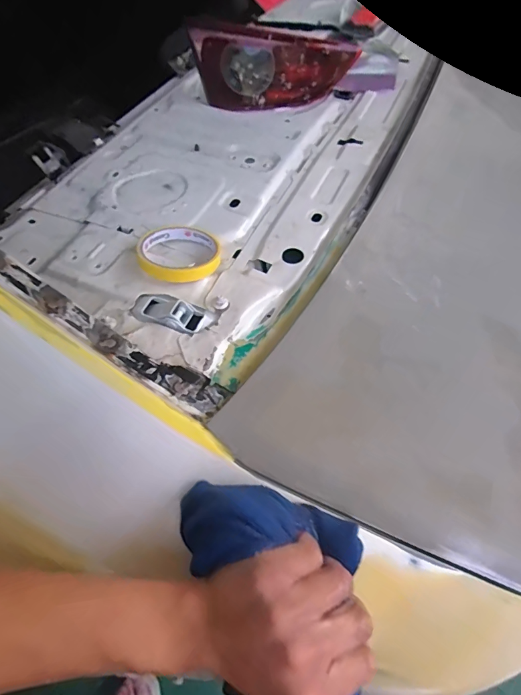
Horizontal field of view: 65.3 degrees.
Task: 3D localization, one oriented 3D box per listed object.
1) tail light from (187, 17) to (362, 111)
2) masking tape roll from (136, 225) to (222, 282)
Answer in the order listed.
[{"bbox_3d":[0.025,-0.439,0.629,0.255,0.086,0.073,-1,55,0],"label":"tail light"},{"bbox_3d":[-0.088,-0.106,0.435,0.085,0.020,0.088,0,55,1],"label":"masking tape roll"}]

